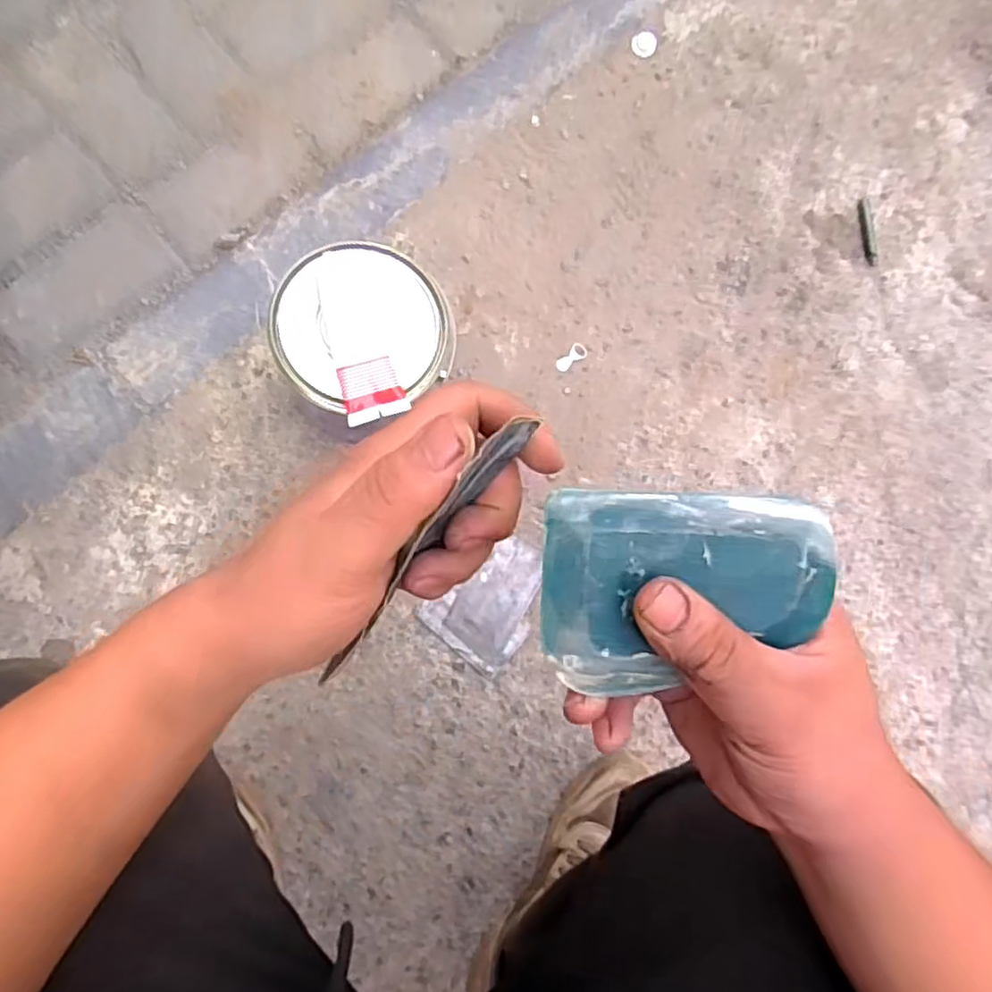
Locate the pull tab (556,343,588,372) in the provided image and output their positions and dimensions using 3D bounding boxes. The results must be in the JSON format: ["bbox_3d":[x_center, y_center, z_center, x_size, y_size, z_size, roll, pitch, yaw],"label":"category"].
[{"bbox_3d":[0.090,-0.164,0.802,0.043,0.004,0.020,-40,91,-9],"label":"pull tab"}]

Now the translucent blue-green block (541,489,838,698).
[{"bbox_3d":[0.065,0.033,0.230,0.100,0.014,0.066,2,85,-8],"label":"translucent blue-green block"}]

